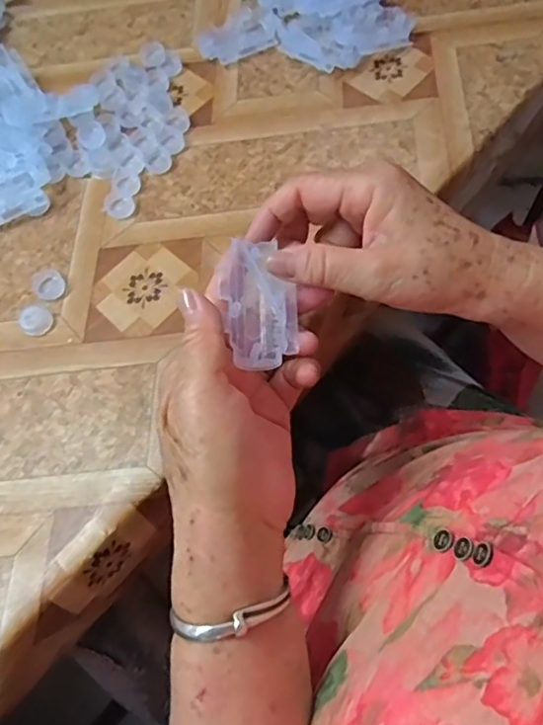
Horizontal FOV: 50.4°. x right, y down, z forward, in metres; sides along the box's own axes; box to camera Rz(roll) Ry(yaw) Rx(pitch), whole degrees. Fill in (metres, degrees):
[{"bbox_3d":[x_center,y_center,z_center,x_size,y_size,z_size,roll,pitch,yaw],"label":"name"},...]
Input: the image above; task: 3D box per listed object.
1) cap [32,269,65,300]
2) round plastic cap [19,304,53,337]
[{"bbox_3d":[-0.151,-0.053,0.388,0.020,0.006,0.025,-35,68,-12],"label":"cap"},{"bbox_3d":[-0.154,-0.028,0.376,0.019,0.007,0.020,-1,65,3],"label":"round plastic cap"}]

